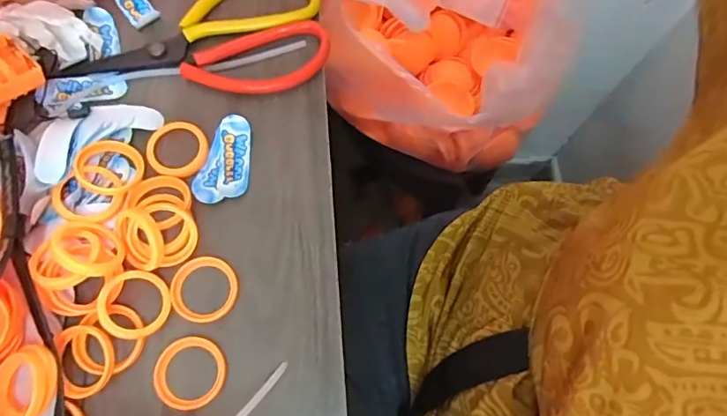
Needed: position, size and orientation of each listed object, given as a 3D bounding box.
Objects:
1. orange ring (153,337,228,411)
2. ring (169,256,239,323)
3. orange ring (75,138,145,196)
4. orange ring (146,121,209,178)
[{"bbox_3d":[-0.088,0.083,0.252,0.035,0.005,0.034,1,70,-2],"label":"orange ring"},{"bbox_3d":[-0.085,0.043,0.266,0.034,0.005,0.034,1,70,-2],"label":"ring"},{"bbox_3d":[-0.141,-0.022,0.277,0.033,0.005,0.035,11,59,-19],"label":"orange ring"},{"bbox_3d":[-0.109,-0.035,0.292,0.033,0.006,0.035,1,70,-2],"label":"orange ring"}]

